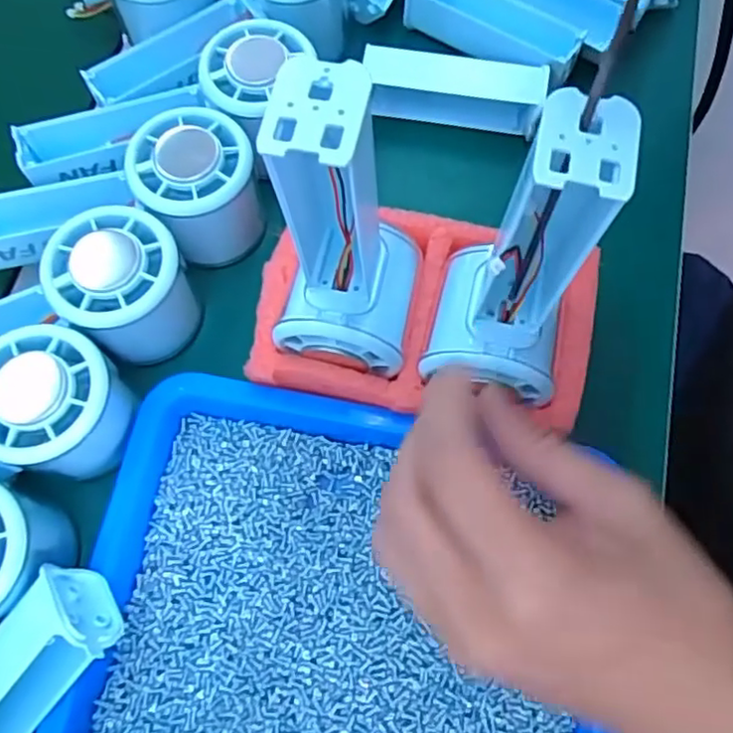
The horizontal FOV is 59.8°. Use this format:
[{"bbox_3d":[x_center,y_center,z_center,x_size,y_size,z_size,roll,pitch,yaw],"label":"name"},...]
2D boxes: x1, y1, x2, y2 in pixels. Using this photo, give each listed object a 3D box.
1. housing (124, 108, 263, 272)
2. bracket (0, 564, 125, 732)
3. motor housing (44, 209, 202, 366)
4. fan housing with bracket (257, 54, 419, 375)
[{"bbox_3d":[-0.080,-0.083,0.310,0.053,0.054,0.057,0,70,0],"label":"housing"},{"bbox_3d":[-0.137,0.126,0.240,0.037,0.028,0.100,39,93,13],"label":"bracket"},{"bbox_3d":[-0.109,-0.034,0.295,0.056,0.056,0.054,0,70,0],"label":"motor housing"},{"bbox_3d":[-0.006,-0.047,0.225,0.048,0.124,0.058,12,71,5],"label":"fan housing with bracket"}]

